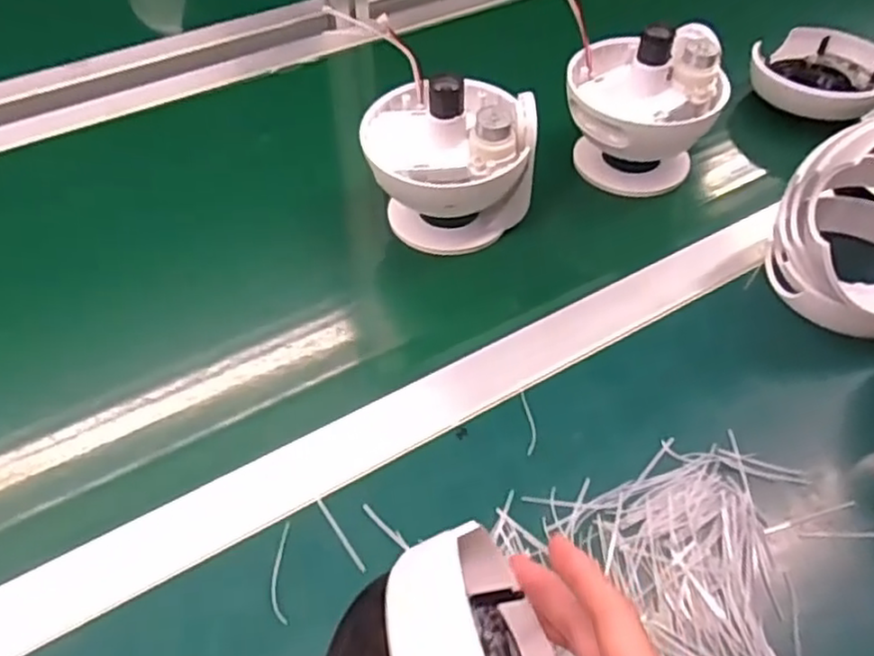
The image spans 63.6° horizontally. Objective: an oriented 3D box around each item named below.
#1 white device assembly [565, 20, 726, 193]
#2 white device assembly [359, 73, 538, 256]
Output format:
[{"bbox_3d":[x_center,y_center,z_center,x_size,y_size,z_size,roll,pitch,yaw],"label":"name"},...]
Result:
[{"bbox_3d":[0.158,-0.172,0.548,0.107,0.110,0.104,19,51,15],"label":"white device assembly"},{"bbox_3d":[0.007,-0.121,0.508,0.111,0.113,0.102,-8,49,-7],"label":"white device assembly"}]

